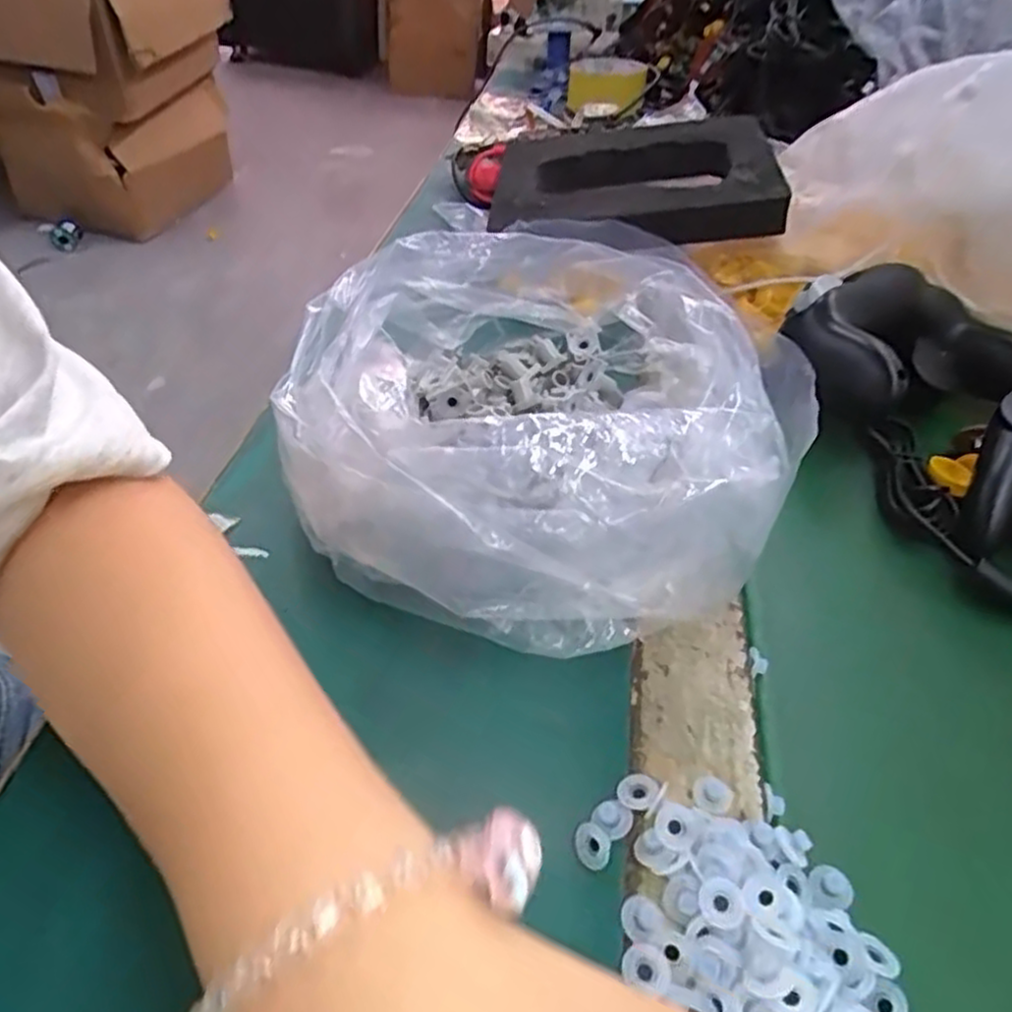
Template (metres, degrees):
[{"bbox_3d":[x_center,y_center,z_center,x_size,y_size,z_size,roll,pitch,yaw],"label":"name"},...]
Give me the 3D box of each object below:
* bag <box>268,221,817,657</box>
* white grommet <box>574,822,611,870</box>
[{"bbox_3d":[0.021,-0.044,0.333,0.212,0.087,0.212,28,46,21],"label":"bag"},{"bbox_3d":[0.027,0.105,0.230,0.011,0.005,0.010,17,43,10],"label":"white grommet"}]

